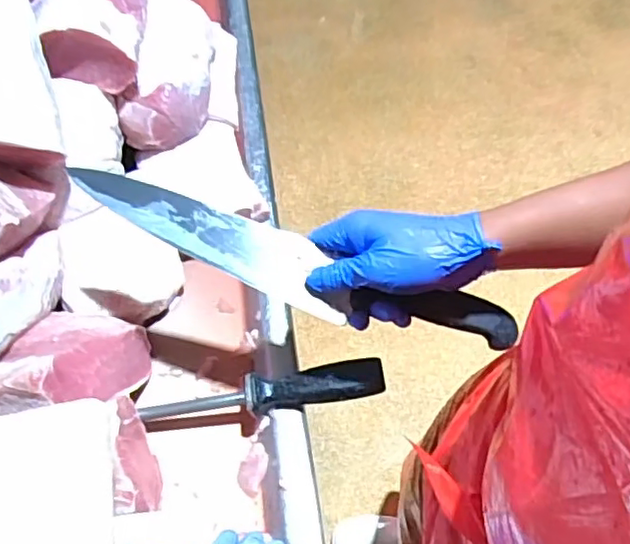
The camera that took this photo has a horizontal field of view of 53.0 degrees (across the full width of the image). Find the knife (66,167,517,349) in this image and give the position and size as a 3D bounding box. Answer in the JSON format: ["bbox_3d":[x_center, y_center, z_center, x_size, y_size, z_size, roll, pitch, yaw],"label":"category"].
[{"bbox_3d":[-0.021,-0.003,0.494,0.356,0.030,0.045,20,62,2],"label":"knife"}]

